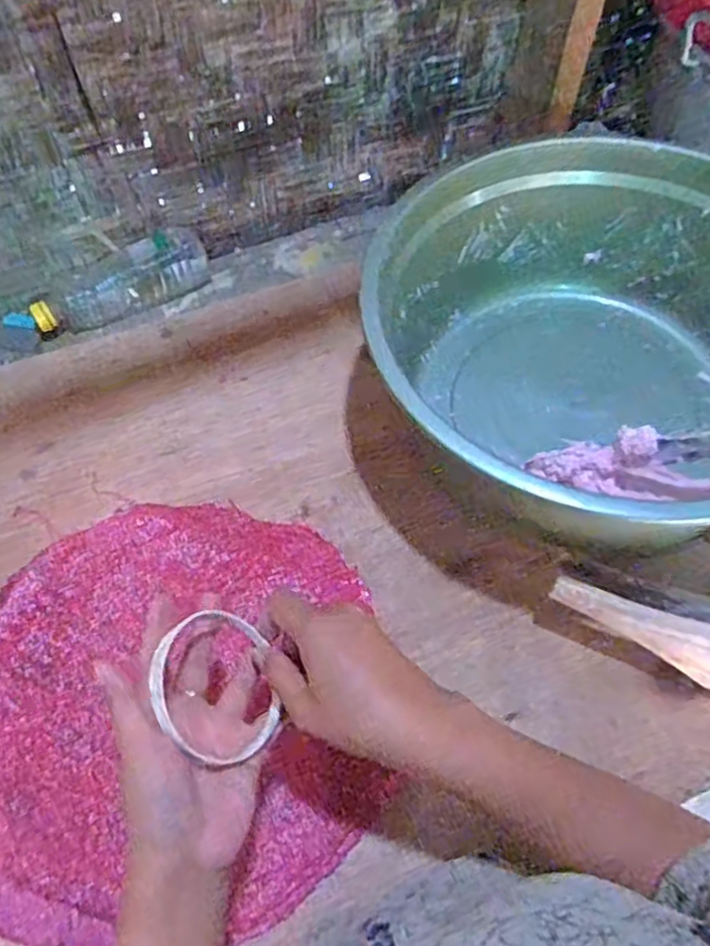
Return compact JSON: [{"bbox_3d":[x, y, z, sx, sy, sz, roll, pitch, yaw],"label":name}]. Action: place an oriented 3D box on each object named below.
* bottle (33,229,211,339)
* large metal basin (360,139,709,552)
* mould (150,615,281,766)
[{"bbox_3d":[-0.295,-0.239,0.889,0.224,0.063,0.063,-25,60,-14],"label":"bottle"},{"bbox_3d":[0.212,-0.124,0.665,0.398,0.182,0.375,0,56,0],"label":"large metal basin"},{"bbox_3d":[-0.085,0.127,0.429,0.076,0.008,0.088,-2,64,-44],"label":"mould"}]

